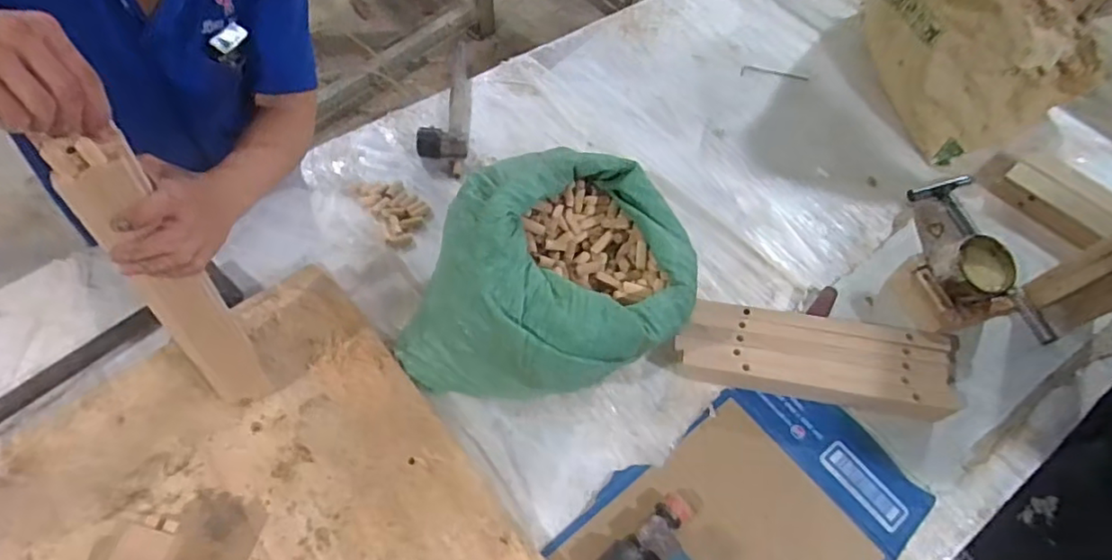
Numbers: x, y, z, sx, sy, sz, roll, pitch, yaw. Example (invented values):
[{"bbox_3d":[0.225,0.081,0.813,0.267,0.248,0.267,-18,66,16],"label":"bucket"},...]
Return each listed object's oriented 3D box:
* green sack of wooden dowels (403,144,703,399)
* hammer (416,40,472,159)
[{"bbox_3d":[-0.010,0.007,0.750,0.326,0.216,0.259,11,60,4],"label":"green sack of wooden dowels"},{"bbox_3d":[-0.186,-0.316,1.048,0.078,0.044,0.294,0,59,-2],"label":"hammer"}]

